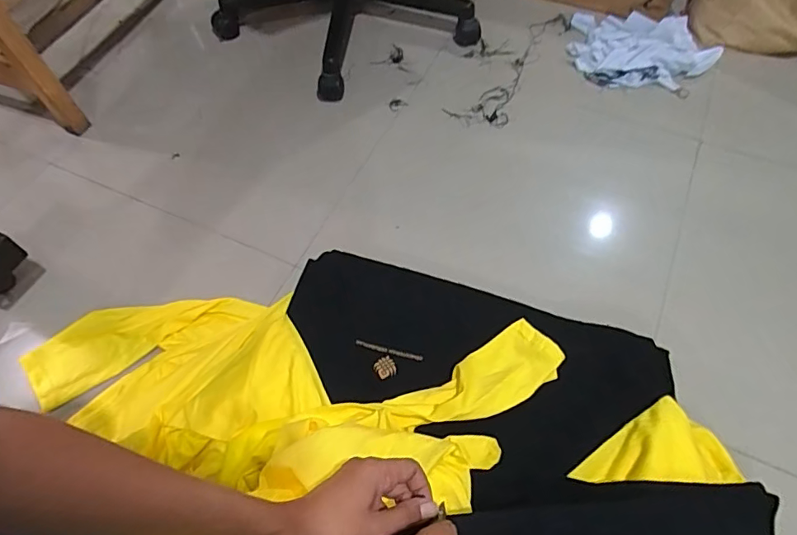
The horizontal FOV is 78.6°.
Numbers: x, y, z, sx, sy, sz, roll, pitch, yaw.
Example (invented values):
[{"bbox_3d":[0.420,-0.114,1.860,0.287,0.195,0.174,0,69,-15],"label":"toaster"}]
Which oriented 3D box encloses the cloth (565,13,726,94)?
[{"bbox_3d":[0.555,-0.502,1.118,0.311,0.043,0.244,7,62,8],"label":"cloth"}]

